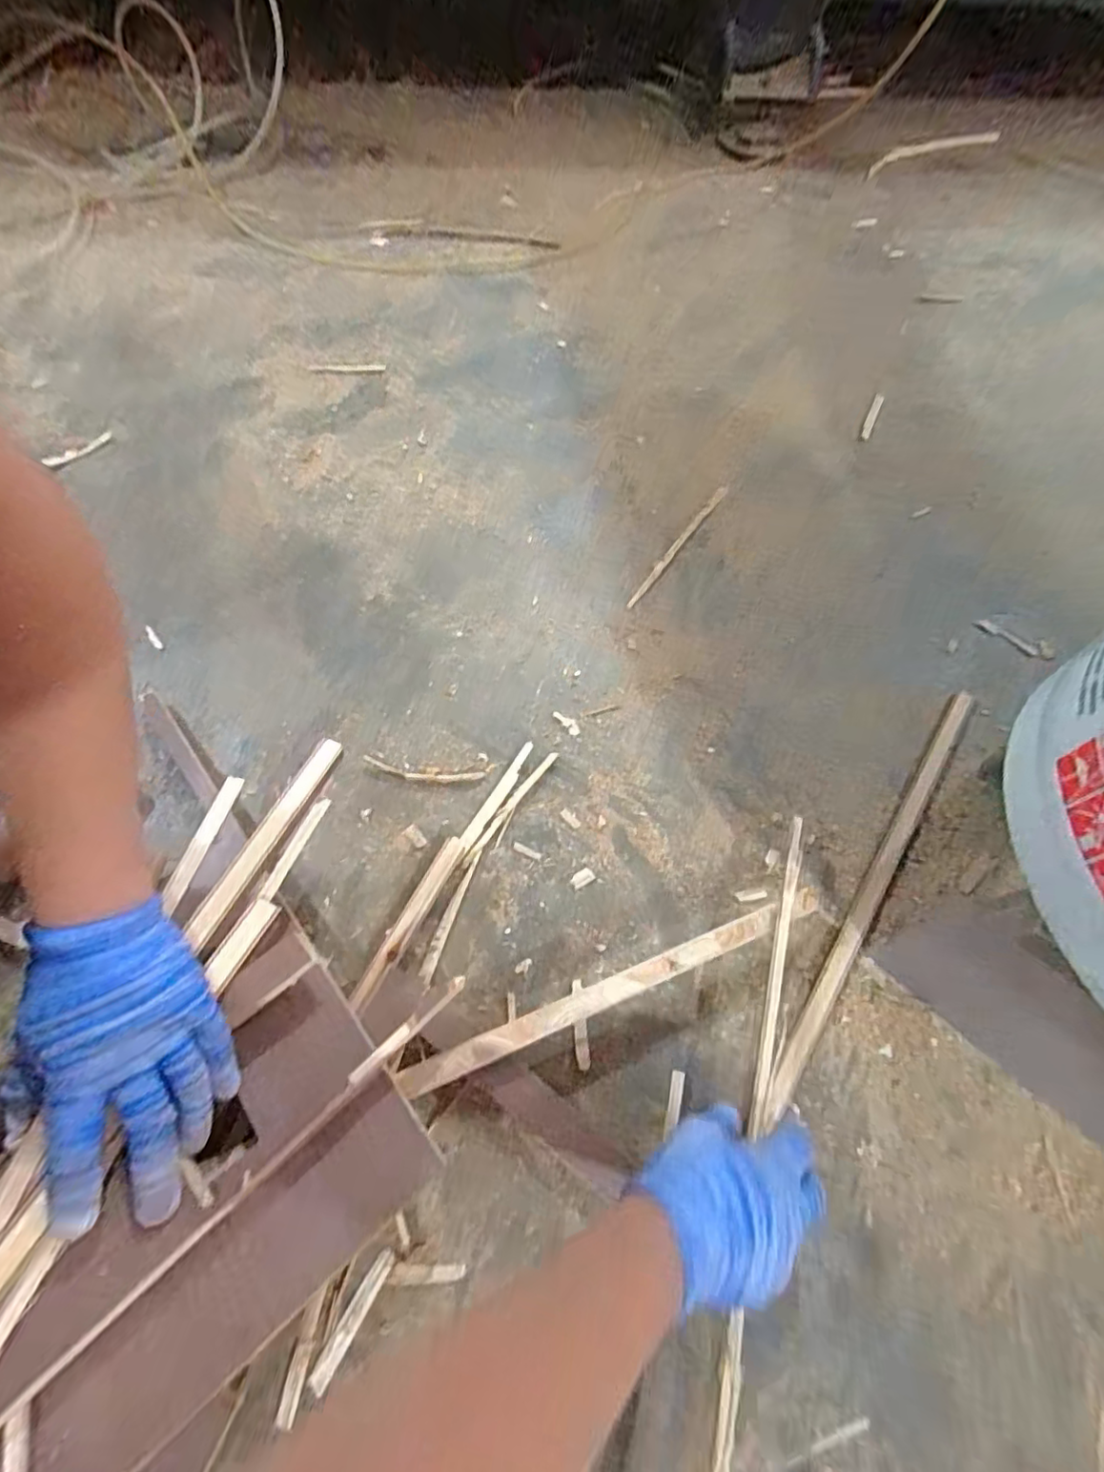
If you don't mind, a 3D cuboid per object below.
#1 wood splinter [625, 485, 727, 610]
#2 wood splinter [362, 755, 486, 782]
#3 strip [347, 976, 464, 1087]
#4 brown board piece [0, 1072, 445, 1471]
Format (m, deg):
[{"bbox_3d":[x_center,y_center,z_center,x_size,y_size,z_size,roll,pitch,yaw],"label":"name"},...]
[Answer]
[{"bbox_3d":[0.146,-0.222,0.675,0.011,0.004,0.225,33,65,14],"label":"wood splinter"},{"bbox_3d":[-0.117,0.033,0.532,0.109,0.008,0.017,7,62,1],"label":"wood splinter"},{"bbox_3d":[-0.089,0.182,0.365,0.084,0.006,0.009,-38,72,-20],"label":"strip"},{"bbox_3d":[-0.168,0.292,0.314,0.219,0.016,0.061,-36,67,-24],"label":"brown board piece"}]

